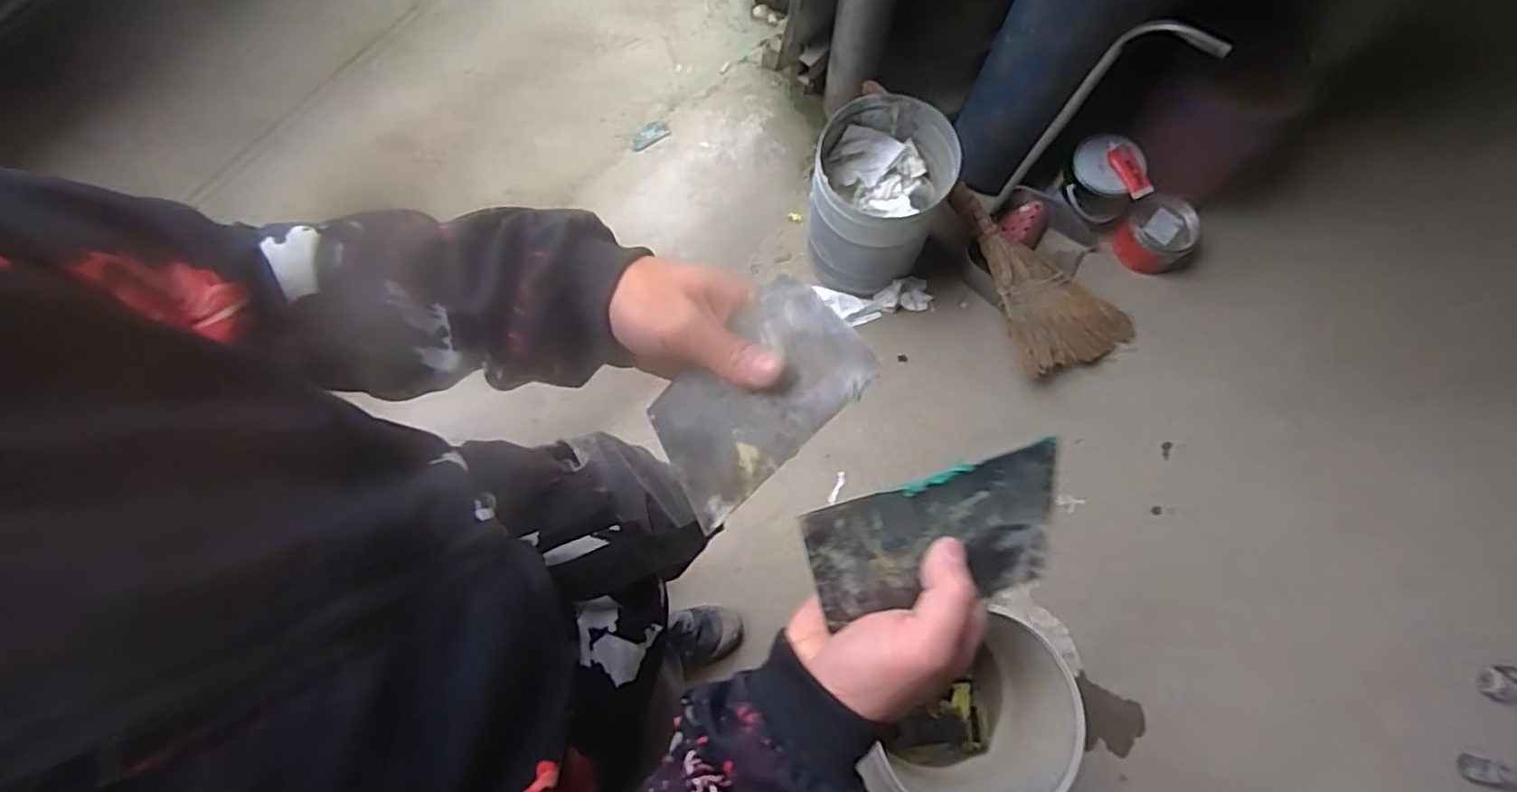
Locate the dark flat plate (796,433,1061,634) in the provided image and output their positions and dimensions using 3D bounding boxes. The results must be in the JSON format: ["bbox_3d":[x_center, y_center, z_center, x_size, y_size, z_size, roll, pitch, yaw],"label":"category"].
[{"bbox_3d":[0.083,0.069,0.311,0.119,0.004,0.068,-16,108,-3],"label":"dark flat plate"}]

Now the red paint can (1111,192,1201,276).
[{"bbox_3d":[0.909,-0.365,1.526,0.162,0.097,0.154,0,74,0],"label":"red paint can"}]

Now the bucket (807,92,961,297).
[{"bbox_3d":[0.241,-0.409,1.397,0.260,0.284,0.293,23,75,6],"label":"bucket"}]

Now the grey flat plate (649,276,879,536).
[{"bbox_3d":[-0.003,0.002,0.340,0.118,0.004,0.071,-44,79,9],"label":"grey flat plate"}]

